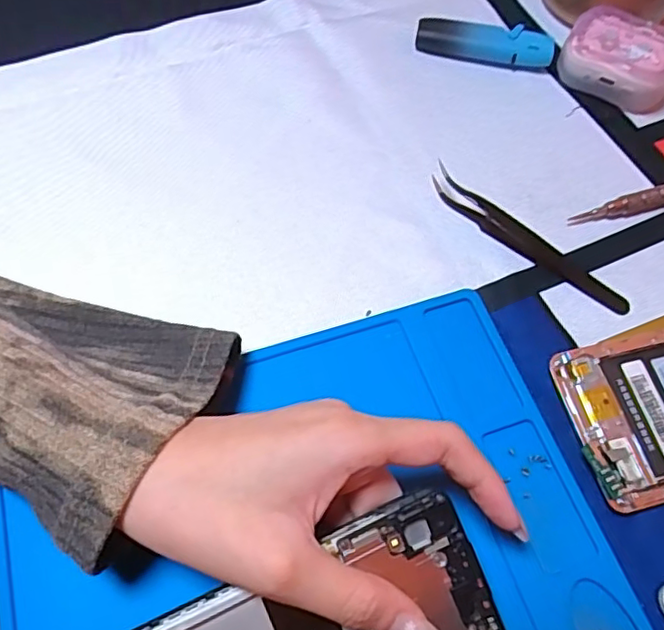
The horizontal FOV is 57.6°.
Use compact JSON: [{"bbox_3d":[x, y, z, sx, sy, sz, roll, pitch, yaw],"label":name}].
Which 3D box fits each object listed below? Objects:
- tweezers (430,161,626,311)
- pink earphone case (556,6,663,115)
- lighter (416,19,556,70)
[{"bbox_3d":[0.099,-0.040,0.306,0.117,0.013,0.017,37,67,16],"label":"tweezers"},{"bbox_3d":[0.172,-0.152,0.360,0.065,0.026,0.047,27,65,11],"label":"pink earphone case"},{"bbox_3d":[0.094,-0.167,0.372,0.081,0.018,0.018,12,63,4],"label":"lighter"}]

